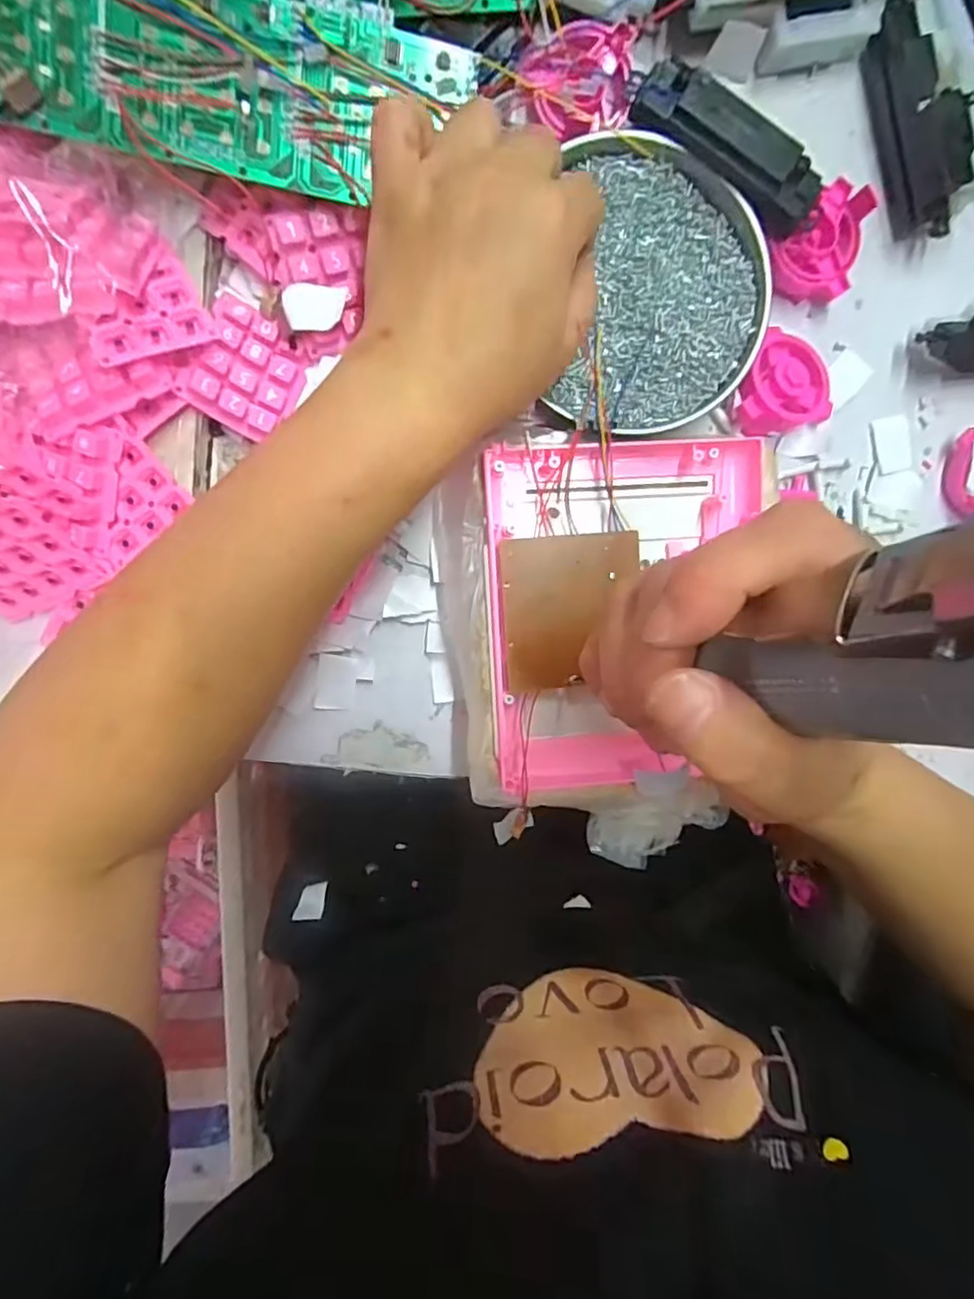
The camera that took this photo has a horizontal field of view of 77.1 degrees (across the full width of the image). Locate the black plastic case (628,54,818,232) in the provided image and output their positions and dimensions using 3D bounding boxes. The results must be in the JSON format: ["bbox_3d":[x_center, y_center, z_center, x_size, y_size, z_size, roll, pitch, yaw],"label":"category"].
[{"bbox_3d":[0.114,-0.235,0.288,0.097,0.026,0.026,30,94,-7],"label":"black plastic case"}]

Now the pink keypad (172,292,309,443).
[{"bbox_3d":[-0.115,-0.133,0.294,0.047,0.009,0.054,27,80,-31],"label":"pink keypad"}]

